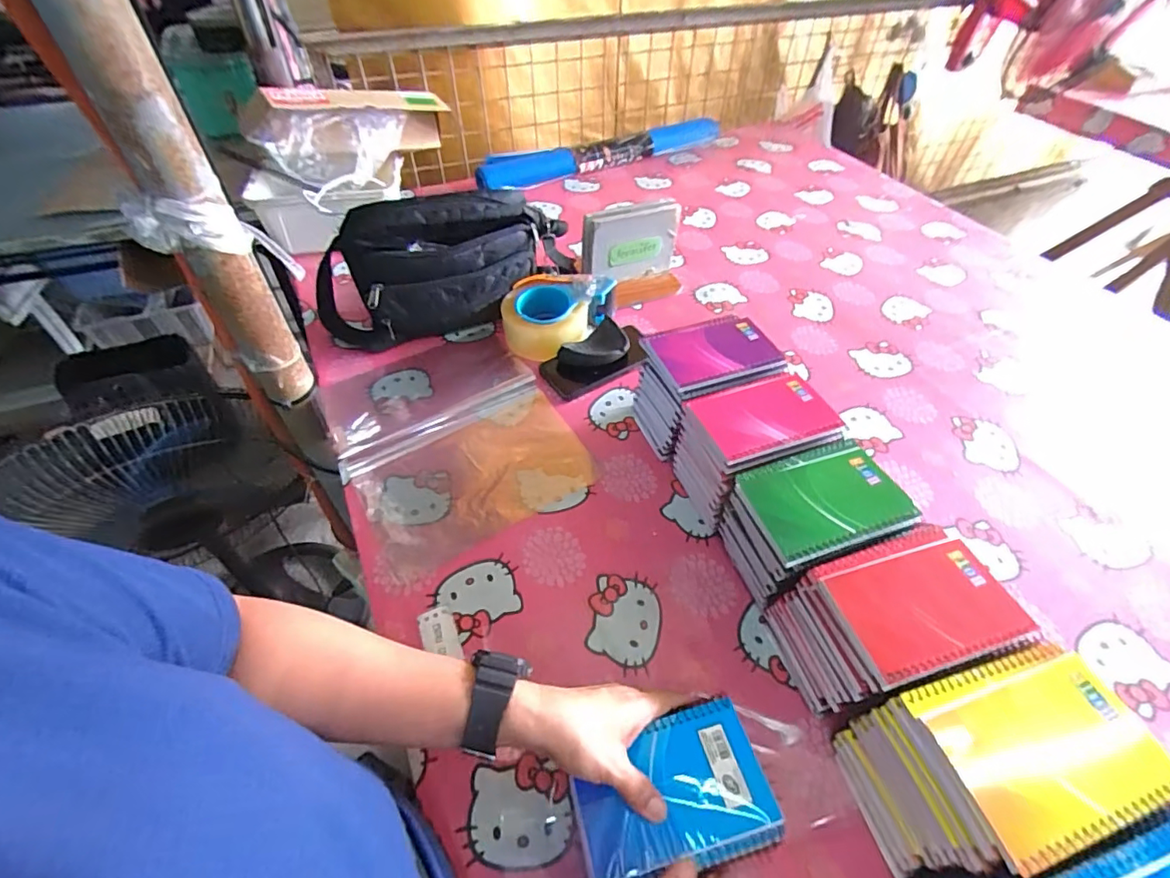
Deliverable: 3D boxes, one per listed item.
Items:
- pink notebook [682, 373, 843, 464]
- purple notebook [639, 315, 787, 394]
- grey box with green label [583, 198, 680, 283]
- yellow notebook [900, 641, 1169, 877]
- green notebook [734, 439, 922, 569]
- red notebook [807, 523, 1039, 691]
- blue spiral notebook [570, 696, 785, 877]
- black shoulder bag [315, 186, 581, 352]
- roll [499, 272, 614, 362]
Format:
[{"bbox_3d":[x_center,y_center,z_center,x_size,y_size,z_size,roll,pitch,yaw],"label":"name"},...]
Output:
[{"bbox_3d":[0.175,-0.025,0.517,0.128,0.010,0.087,-13,51,-12],"label":"pink notebook"},{"bbox_3d":[0.141,-0.098,0.578,0.131,0.010,0.099,-15,52,-13],"label":"purple notebook"},{"bbox_3d":[0.072,-0.300,0.818,0.150,0.129,0.028,-13,51,-12],"label":"grey box with green label"},{"bbox_3d":[0.286,0.189,0.326,0.125,0.012,0.096,-13,51,-12],"label":"yellow notebook"},{"bbox_3d":[0.206,0.050,0.454,0.129,0.013,0.095,-14,51,-12],"label":"green notebook"},{"bbox_3d":[0.252,0.121,0.395,0.127,0.010,0.098,-14,51,-13],"label":"red notebook"},{"bbox_3d":[0.060,0.249,0.366,0.133,0.009,0.091,-12,51,-11],"label":"blue spiral notebook"},{"bbox_3d":[-0.180,-0.242,0.732,0.379,0.180,0.112,-21,53,-18],"label":"black shoulder bag"},{"bbox_3d":[-0.043,-0.175,0.752,0.147,0.065,0.131,8,50,6],"label":"roll"}]

